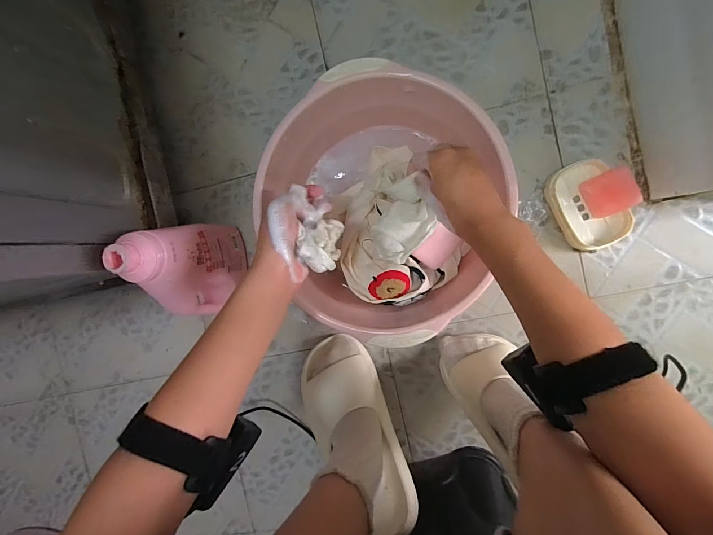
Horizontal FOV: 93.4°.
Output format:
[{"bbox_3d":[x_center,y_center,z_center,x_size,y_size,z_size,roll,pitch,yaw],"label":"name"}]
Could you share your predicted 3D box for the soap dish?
[{"bbox_3d":[0.323,-0.086,0.475,0.083,0.025,0.122,-28,90,9],"label":"soap dish"}]

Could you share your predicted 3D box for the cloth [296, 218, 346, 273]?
[{"bbox_3d":[-0.035,-0.022,0.344,0.039,0.050,0.052,-3,94,8],"label":"cloth"}]

